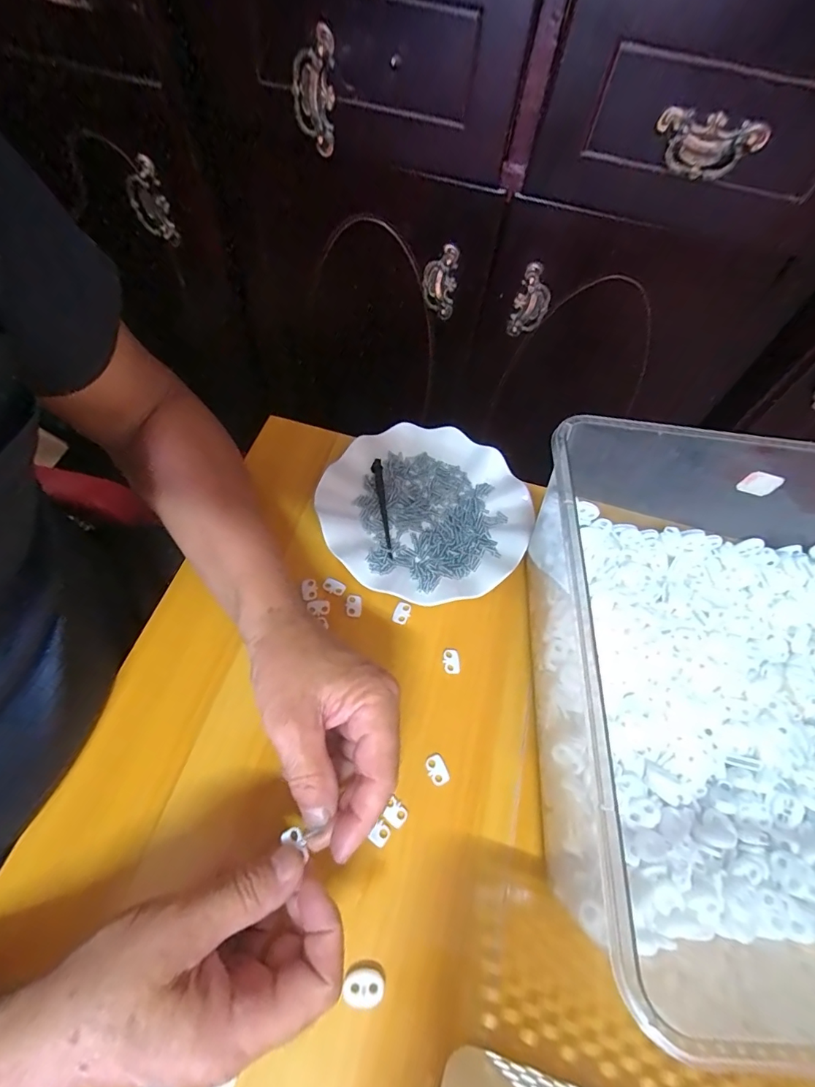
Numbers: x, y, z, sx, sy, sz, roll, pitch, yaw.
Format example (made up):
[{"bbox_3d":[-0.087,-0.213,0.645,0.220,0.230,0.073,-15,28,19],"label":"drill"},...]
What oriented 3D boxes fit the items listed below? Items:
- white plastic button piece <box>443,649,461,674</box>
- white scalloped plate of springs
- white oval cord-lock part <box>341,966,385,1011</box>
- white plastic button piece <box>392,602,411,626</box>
[{"bbox_3d":[0.035,0.092,0.359,0.013,0.004,0.019,2,64,-1],"label":"white plastic button piece"},{"bbox_3d":[0.018,-0.028,0.419,0.179,0.032,0.178,2,58,-3],"label":"white scalloped plate of springs"},{"bbox_3d":[-0.025,0.249,0.258,0.023,0.005,0.017,-1,58,-5],"label":"white oval cord-lock part"},{"bbox_3d":[-0.004,0.057,0.374,0.013,0.008,0.017,21,59,8],"label":"white plastic button piece"}]

